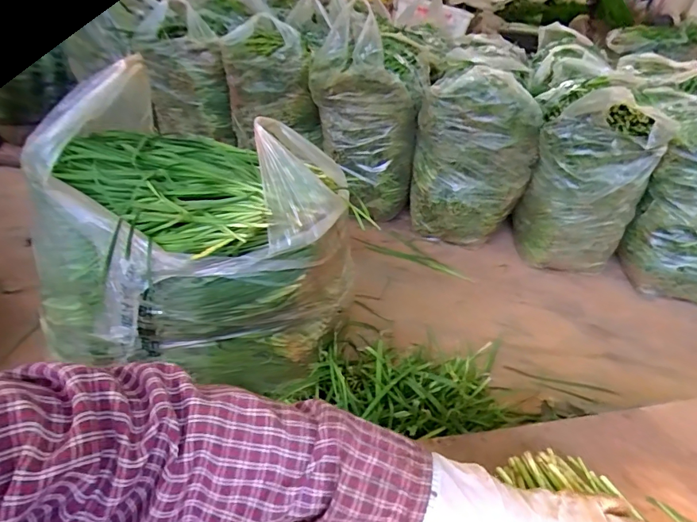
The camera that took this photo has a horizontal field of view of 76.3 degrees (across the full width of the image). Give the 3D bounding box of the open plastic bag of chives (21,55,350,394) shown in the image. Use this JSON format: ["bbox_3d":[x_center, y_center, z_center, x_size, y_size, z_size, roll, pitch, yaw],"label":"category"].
[{"bbox_3d":[-0.267,-0.037,0.752,0.514,0.400,0.339,12,37,7],"label":"open plastic bag of chives"}]

